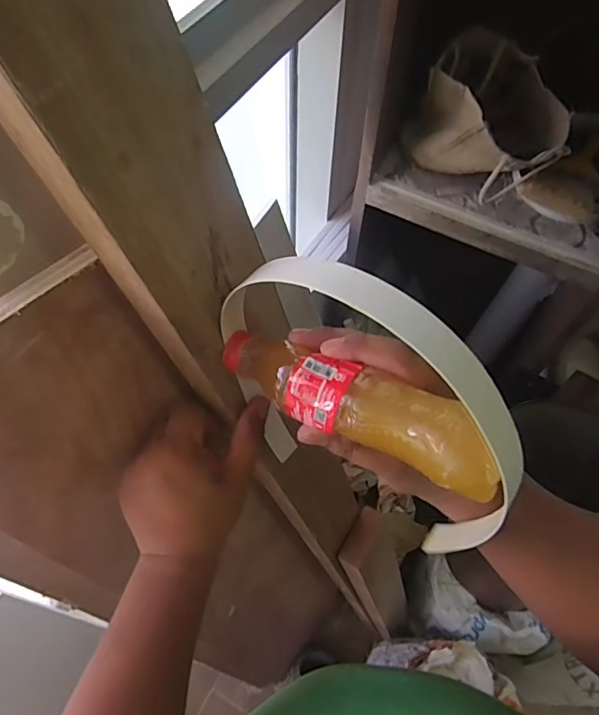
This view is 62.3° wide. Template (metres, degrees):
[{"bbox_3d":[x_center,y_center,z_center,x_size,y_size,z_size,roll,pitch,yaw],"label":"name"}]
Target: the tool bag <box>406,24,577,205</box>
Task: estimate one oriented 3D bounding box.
[{"bbox_3d":[0.304,-0.357,0.773,0.162,0.178,0.214,-28,65,-16],"label":"tool bag"}]

